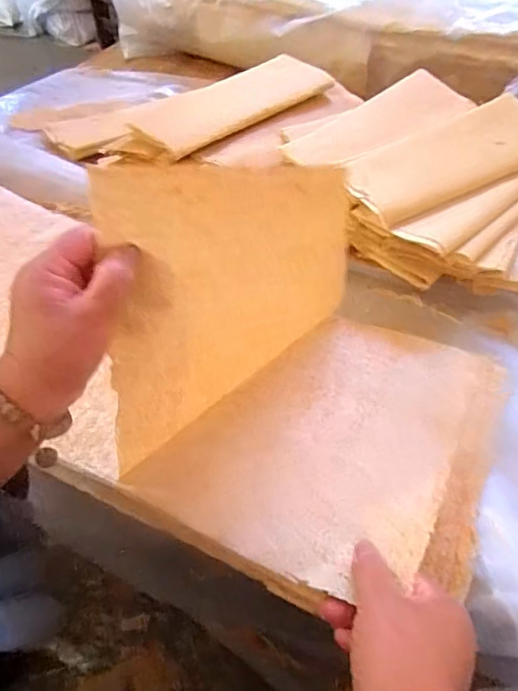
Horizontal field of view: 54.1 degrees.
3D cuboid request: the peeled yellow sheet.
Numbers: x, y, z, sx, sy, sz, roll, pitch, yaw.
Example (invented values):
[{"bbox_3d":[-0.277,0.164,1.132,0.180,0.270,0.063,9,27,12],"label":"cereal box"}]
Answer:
[{"bbox_3d":[-0.008,-0.041,0.438,0.261,0.216,0.015,-18,31,-39],"label":"peeled yellow sheet"}]

